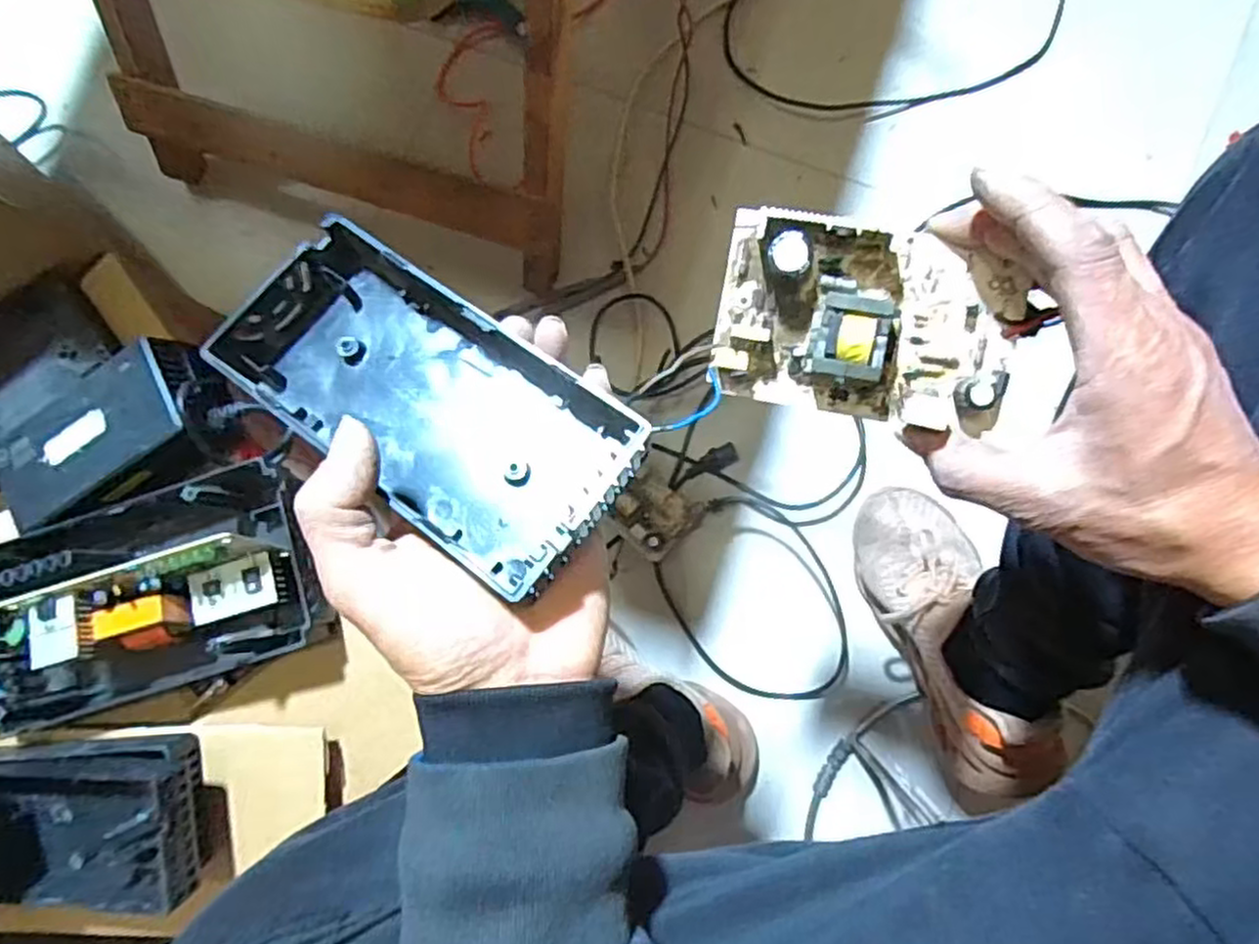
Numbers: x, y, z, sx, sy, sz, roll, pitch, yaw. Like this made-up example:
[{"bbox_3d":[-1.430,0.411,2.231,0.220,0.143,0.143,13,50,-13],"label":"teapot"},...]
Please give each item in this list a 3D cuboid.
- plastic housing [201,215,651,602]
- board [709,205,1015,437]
[{"bbox_3d":[-0.081,-0.028,0.304,0.174,0.037,0.080,34,88,15],"label":"plastic housing"},{"bbox_3d":[0.098,-0.063,0.311,0.122,0.035,0.079,13,101,12],"label":"board"}]

